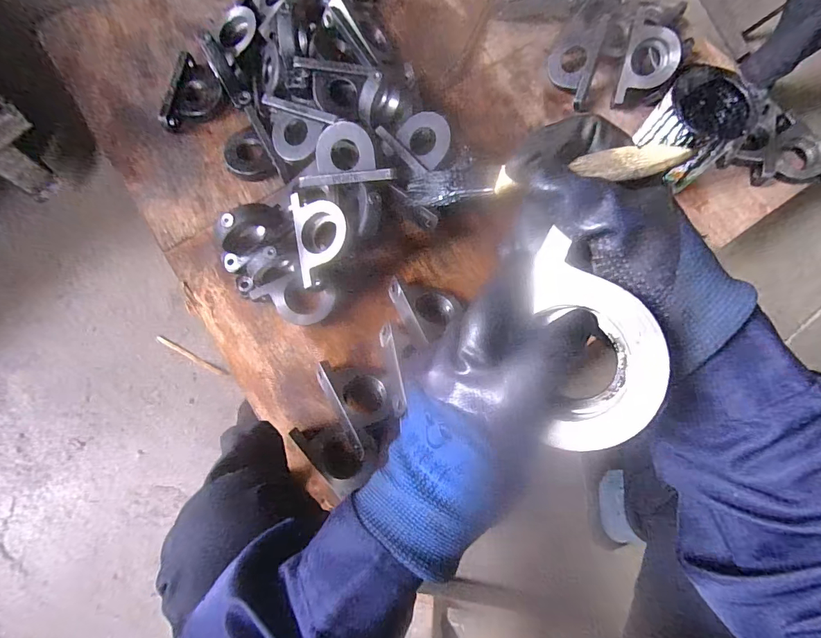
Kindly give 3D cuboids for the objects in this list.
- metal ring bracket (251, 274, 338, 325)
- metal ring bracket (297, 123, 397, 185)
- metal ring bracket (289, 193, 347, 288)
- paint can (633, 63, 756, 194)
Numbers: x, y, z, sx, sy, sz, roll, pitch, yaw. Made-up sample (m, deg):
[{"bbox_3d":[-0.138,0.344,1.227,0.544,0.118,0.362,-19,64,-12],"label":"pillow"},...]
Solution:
[{"bbox_3d":[-0.183,-0.034,0.660,0.116,0.034,0.072,23,77,5],"label":"metal ring bracket"},{"bbox_3d":[-0.098,-0.243,0.609,0.145,0.028,0.083,-1,108,10],"label":"metal ring bracket"},{"bbox_3d":[-0.131,-0.125,0.612,0.080,0.023,0.137,-11,90,13],"label":"metal ring bracket"},{"bbox_3d":[0.440,-0.300,0.645,0.120,0.108,0.128,43,79,9],"label":"paint can"}]

